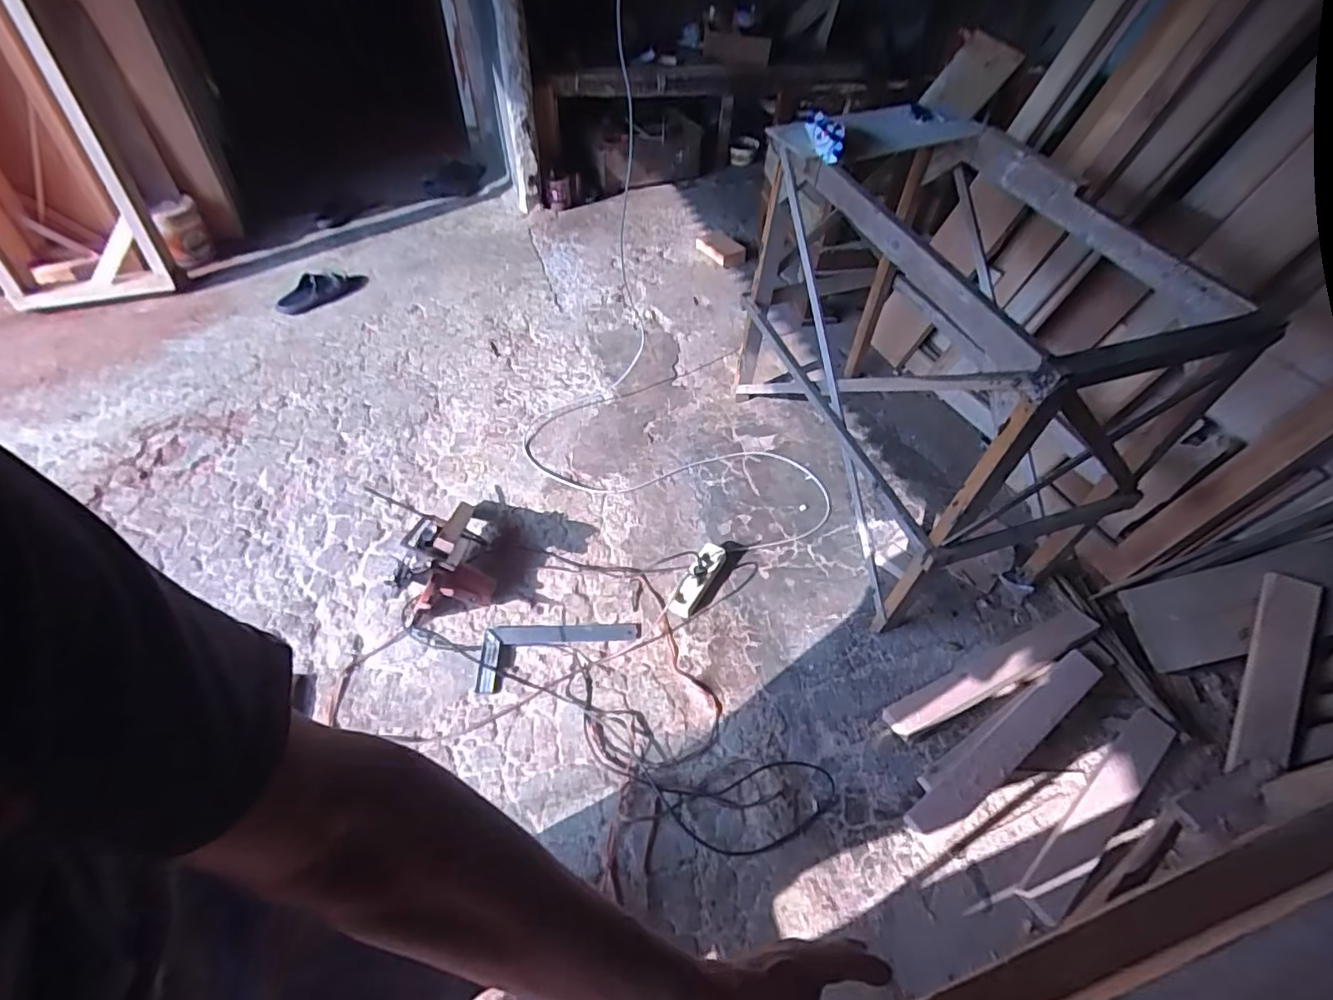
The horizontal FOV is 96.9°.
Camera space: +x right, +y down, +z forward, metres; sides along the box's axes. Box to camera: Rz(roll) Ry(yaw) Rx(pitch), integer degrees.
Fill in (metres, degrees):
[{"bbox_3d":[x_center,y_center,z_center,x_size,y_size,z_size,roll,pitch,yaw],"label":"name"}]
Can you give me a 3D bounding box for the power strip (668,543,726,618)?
[{"bbox_3d":[0.080,0.199,1.464,0.070,0.042,0.214,25,57,17],"label":"power strip"}]

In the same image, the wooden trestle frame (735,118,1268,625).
[{"bbox_3d":[0.582,-0.343,1.411,0.509,0.822,1.010,-14,54,-11],"label":"wooden trestle frame"}]

